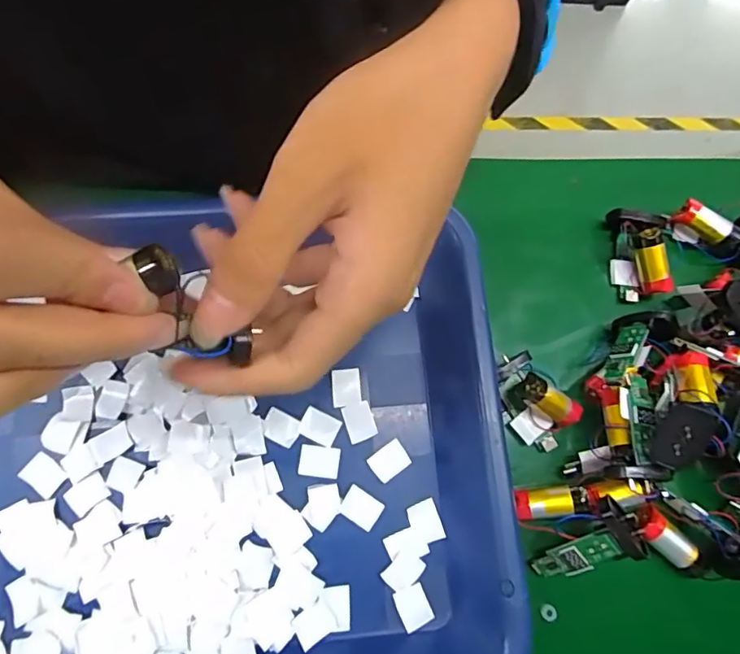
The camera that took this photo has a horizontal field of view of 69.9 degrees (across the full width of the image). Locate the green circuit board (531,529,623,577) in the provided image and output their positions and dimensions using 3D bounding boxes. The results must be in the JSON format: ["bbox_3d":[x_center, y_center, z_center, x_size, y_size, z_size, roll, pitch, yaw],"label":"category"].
[{"bbox_3d":[0.101,0.113,0.258,0.043,0.004,0.018,-39,94,27],"label":"green circuit board"}]

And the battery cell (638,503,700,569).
[{"bbox_3d":[0.150,0.106,0.267,0.013,0.011,0.033,-39,79,-13],"label":"battery cell"}]

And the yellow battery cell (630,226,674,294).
[{"bbox_3d":[0.159,-0.037,0.299,0.012,0.015,0.038,-18,100,-7],"label":"yellow battery cell"}]

